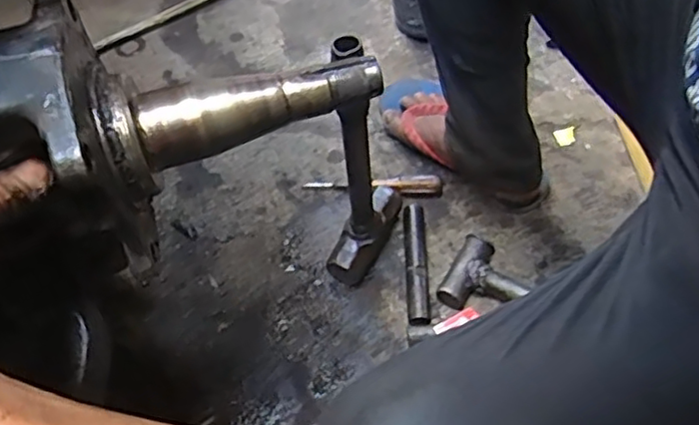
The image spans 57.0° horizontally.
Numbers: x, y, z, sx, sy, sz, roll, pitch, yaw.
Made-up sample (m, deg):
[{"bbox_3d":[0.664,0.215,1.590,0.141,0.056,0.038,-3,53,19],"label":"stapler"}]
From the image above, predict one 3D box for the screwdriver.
[{"bbox_3d":[0.033,-0.036,0.874,0.186,0.026,0.020,3,56,4],"label":"screwdriver"}]

